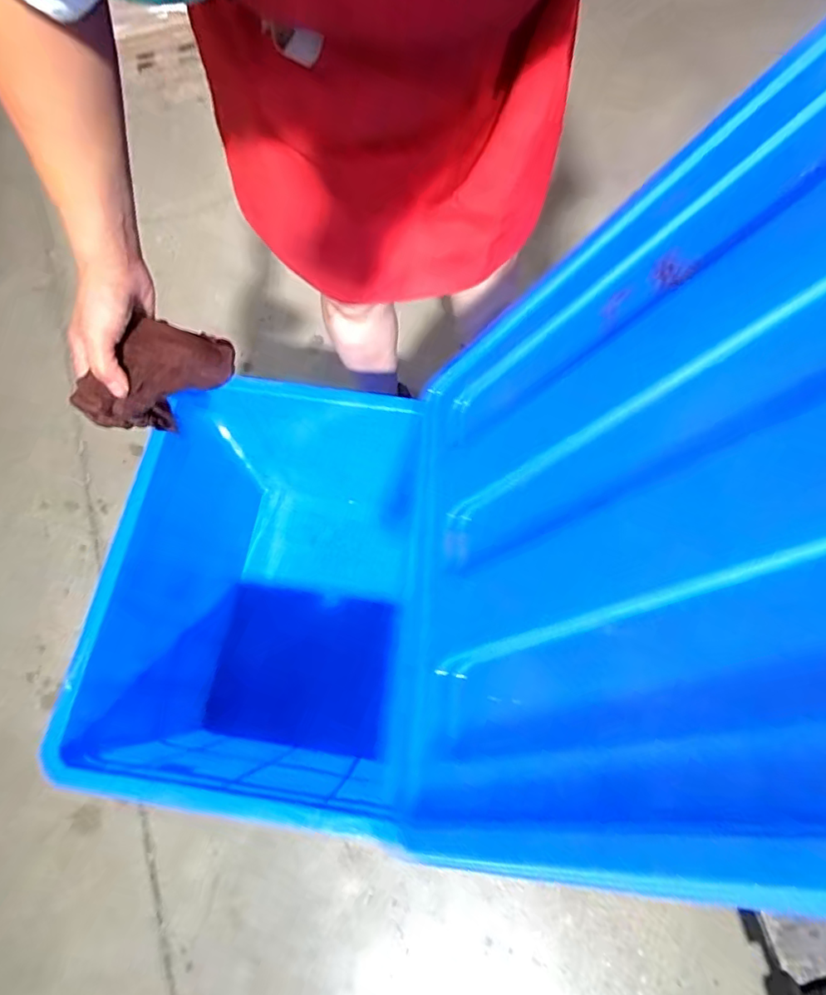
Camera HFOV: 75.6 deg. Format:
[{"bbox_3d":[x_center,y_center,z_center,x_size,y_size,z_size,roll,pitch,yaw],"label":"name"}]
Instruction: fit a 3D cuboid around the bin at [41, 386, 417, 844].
[{"bbox_3d":[-0.184,0.158,0.791,0.363,0.386,0.472,2,71,1],"label":"bin"}]

